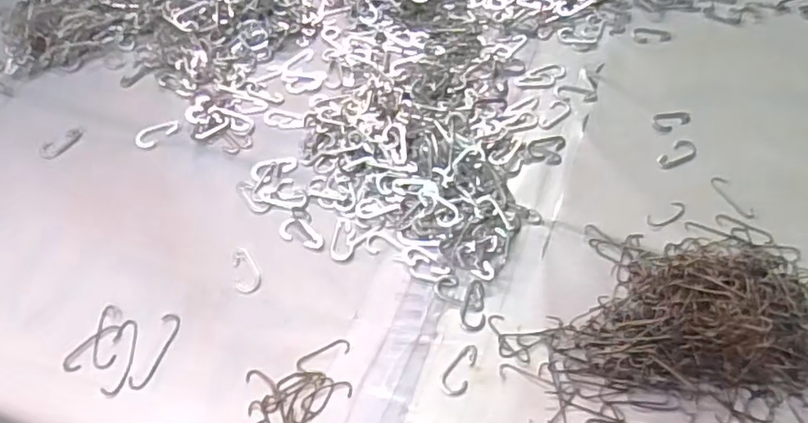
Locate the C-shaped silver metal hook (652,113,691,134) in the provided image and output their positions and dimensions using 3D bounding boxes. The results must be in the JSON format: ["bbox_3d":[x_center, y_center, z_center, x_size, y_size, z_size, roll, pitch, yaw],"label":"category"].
[{"bbox_3d":[0.227,-0.077,0.511,0.035,0.004,0.020,-9,57,-5],"label":"C-shaped silver metal hook"}]

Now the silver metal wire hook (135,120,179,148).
[{"bbox_3d":[-0.206,-0.066,0.502,0.036,0.004,0.019,-32,61,-18],"label":"silver metal wire hook"}]

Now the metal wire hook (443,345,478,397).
[{"bbox_3d":[0.037,0.103,0.396,0.017,0.004,0.036,18,58,12],"label":"metal wire hook"}]

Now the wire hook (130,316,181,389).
[{"bbox_3d":[-0.165,0.092,0.402,0.014,0.004,0.053,14,58,10],"label":"wire hook"}]

